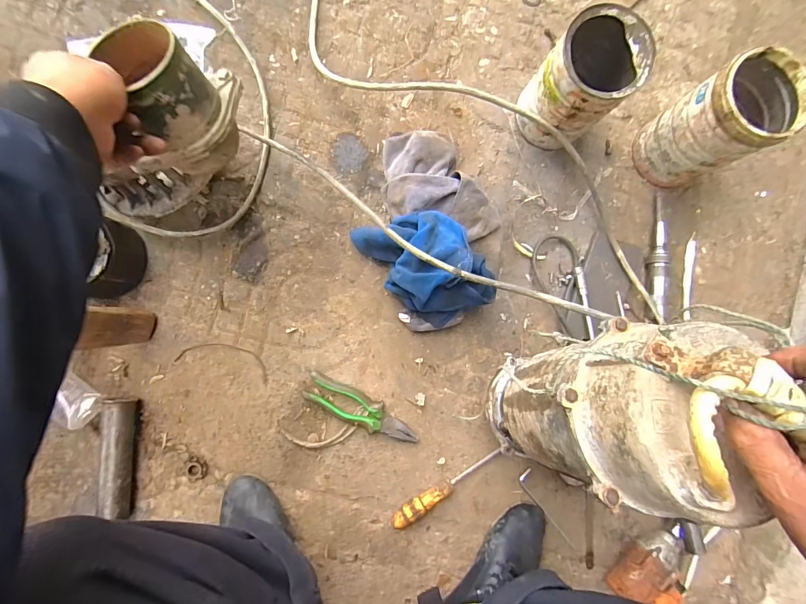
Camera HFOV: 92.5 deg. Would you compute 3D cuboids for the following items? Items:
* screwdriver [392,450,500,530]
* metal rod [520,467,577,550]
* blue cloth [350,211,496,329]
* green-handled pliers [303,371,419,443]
[{"bbox_3d":[0.071,0.294,0.620,0.201,0.030,0.023,-31,90,-7],"label":"screwdriver"},{"bbox_3d":[0.240,0.348,0.634,0.025,0.005,0.149,-30,90,-7],"label":"metal rod"},{"bbox_3d":[0.035,-0.058,0.594,0.139,0.120,0.193,-31,90,-7],"label":"blue cloth"},{"bbox_3d":[-0.063,0.172,0.618,0.190,0.028,0.047,26,84,-3],"label":"green-handled pliers"}]

